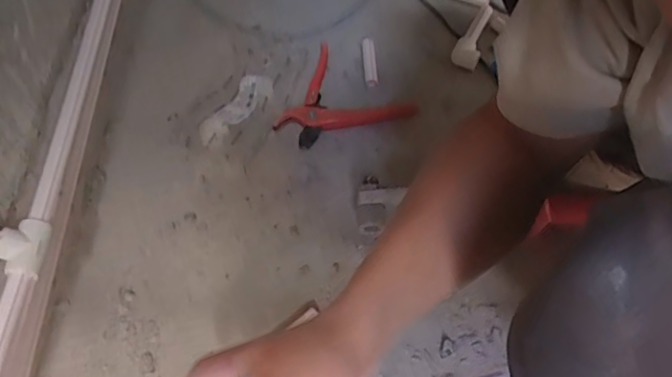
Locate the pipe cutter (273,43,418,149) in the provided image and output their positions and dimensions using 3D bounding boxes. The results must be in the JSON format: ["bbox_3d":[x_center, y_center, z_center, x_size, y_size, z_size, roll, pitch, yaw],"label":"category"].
[{"bbox_3d":[0.003,-0.119,0.863,0.176,0.025,0.168,31,64,22],"label":"pipe cutter"}]

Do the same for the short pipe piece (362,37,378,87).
[{"bbox_3d":[0.051,-0.200,0.889,0.020,0.015,0.089,-5,69,2],"label":"short pipe piece"}]

